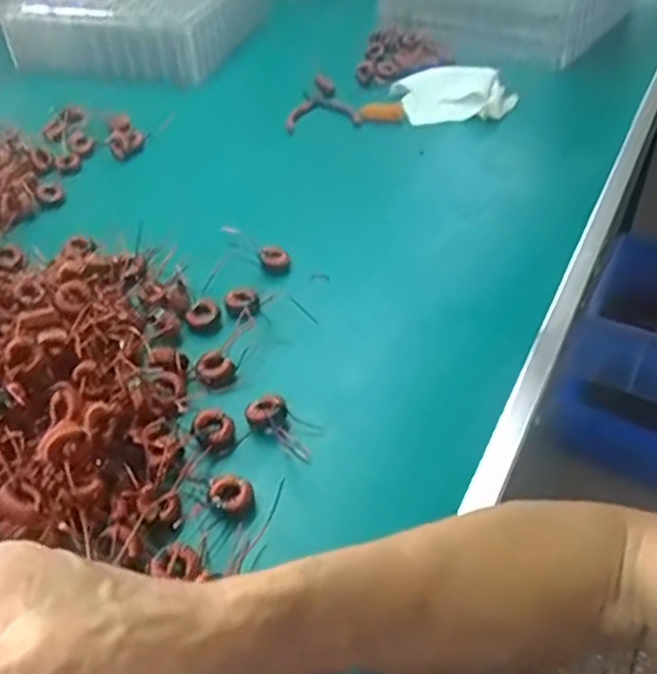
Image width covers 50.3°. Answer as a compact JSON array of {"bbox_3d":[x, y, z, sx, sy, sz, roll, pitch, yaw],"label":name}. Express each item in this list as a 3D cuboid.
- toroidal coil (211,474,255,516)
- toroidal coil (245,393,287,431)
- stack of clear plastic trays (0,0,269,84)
[{"bbox_3d":[-0.058,0.096,0.423,0.025,0.010,0.028,-14,42,-12],"label":"toroidal coil"},{"bbox_3d":[-0.042,0.051,0.469,0.020,0.019,0.023,23,48,26],"label":"toroidal coil"},{"bbox_3d":[-0.268,-0.474,1.011,0.333,0.078,0.257,9,43,14],"label":"stack of clear plastic trays"}]

